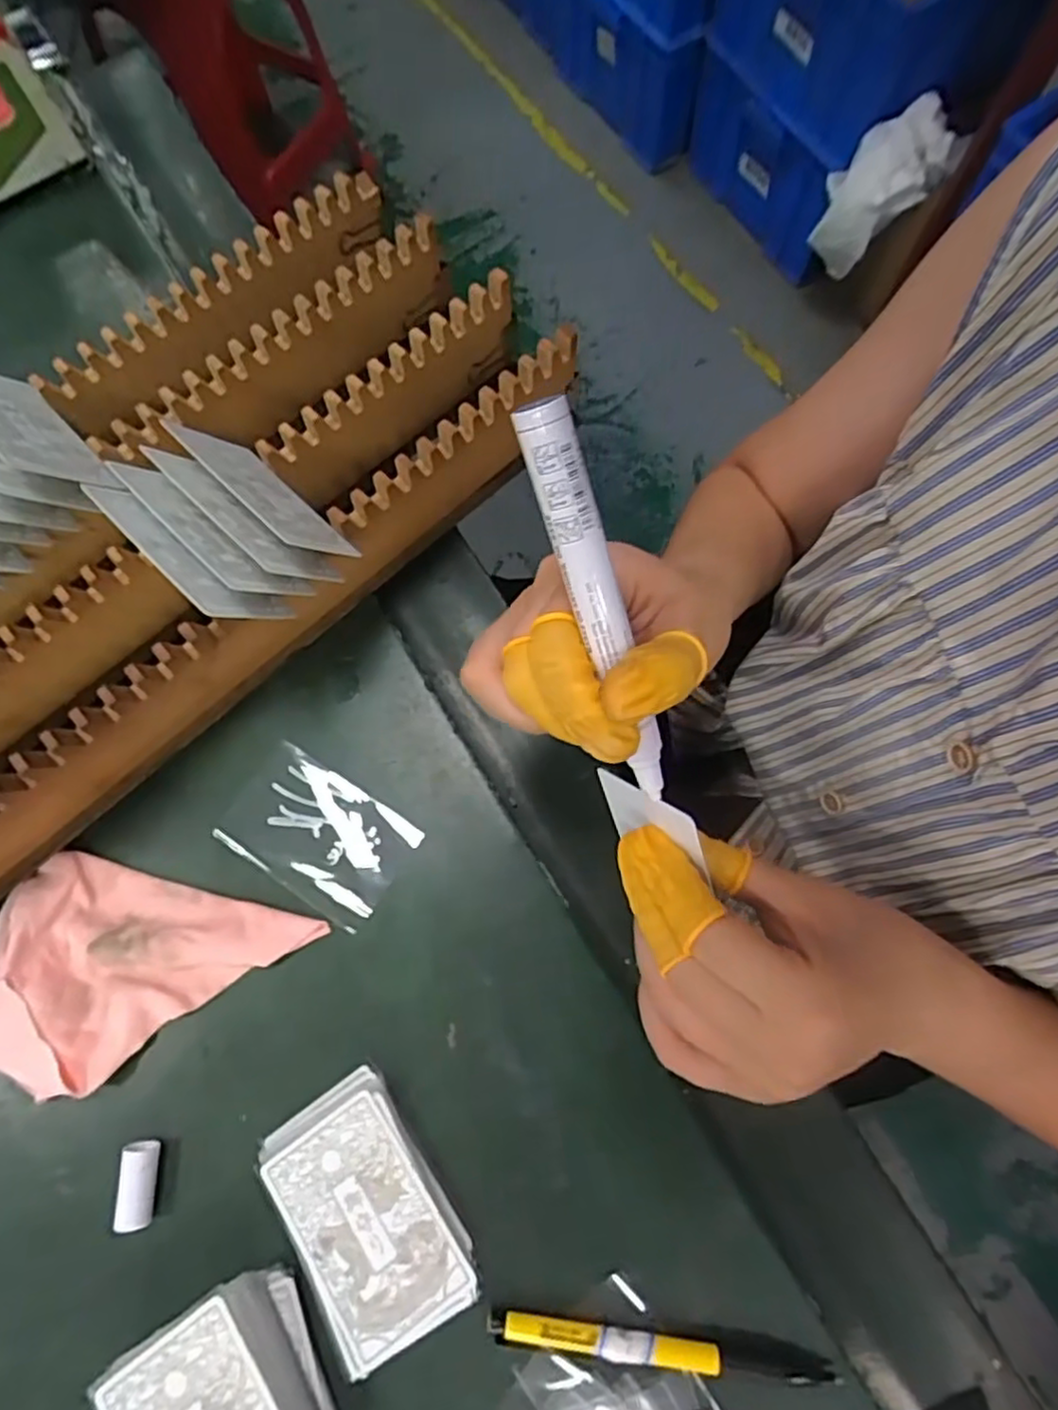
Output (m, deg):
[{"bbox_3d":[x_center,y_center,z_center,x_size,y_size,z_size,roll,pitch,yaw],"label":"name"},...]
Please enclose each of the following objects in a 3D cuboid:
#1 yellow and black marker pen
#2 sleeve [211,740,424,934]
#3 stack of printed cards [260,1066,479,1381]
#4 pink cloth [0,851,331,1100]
[{"bbox_3d":[0.052,0.255,0.274,0.134,0.007,0.009,6,74,3],"label":"yellow and black marker pen"},{"bbox_3d":[-0.103,0.062,0.336,0.086,0.004,0.057,31,77,10],"label":"sleeve"},{"bbox_3d":[-0.069,0.212,0.288,0.060,0.010,0.095,-34,76,-9],"label":"stack of printed cards"},{"bbox_3d":[-0.179,0.126,0.310,0.135,0.020,0.094,14,74,5],"label":"pink cloth"}]

